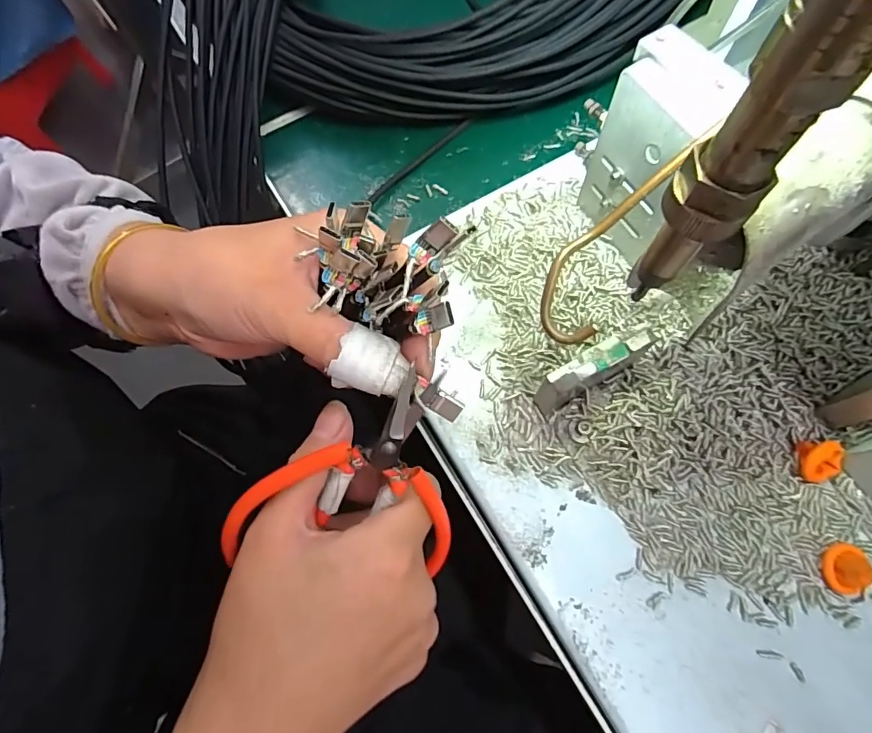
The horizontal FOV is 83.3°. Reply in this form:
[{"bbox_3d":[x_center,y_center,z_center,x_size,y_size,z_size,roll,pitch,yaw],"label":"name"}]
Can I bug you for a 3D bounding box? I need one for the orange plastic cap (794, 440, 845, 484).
[{"bbox_3d":[0.173,0.042,0.221,0.018,0.009,0.018,-9,100,14],"label":"orange plastic cap"}]

